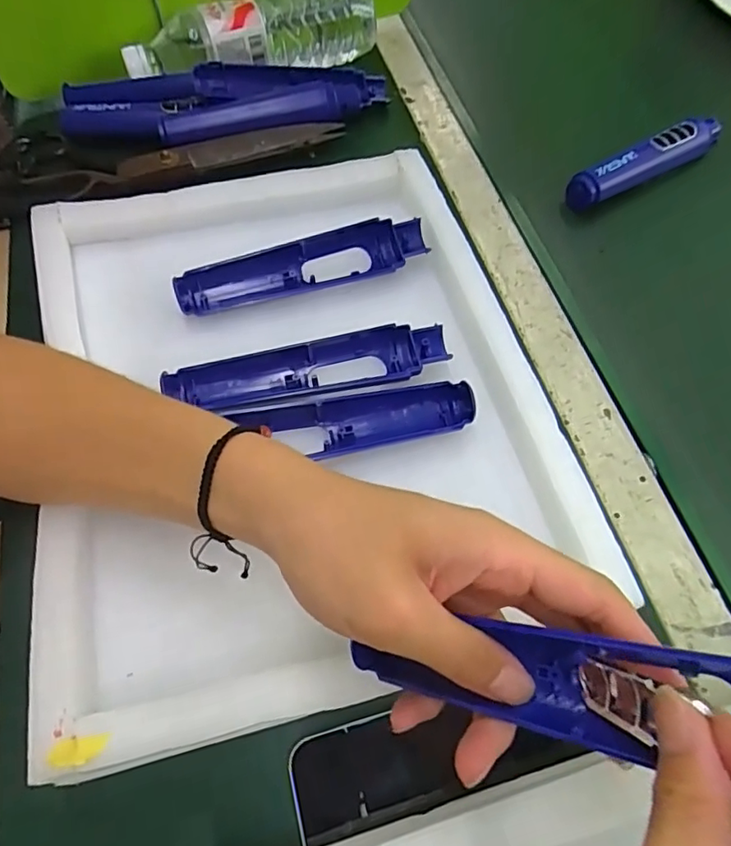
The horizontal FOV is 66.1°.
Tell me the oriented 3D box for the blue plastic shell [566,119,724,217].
[{"bbox_3d":[0.251,-0.231,0.488,0.183,0.034,0.027,-31,67,-17],"label":"blue plastic shell"}]

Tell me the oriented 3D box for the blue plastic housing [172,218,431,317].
[{"bbox_3d":[-0.042,-0.107,0.383,0.169,0.020,0.032,-14,63,-9],"label":"blue plastic housing"}]

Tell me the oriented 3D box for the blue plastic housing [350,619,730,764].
[{"bbox_3d":[0.076,0.094,0.197,0.172,0.024,0.033,-5,57,31],"label":"blue plastic housing"}]

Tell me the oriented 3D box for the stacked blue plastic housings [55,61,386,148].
[{"bbox_3d":[-0.118,-0.276,0.480,0.273,0.033,0.070,-9,63,-6],"label":"stacked blue plastic housings"}]

